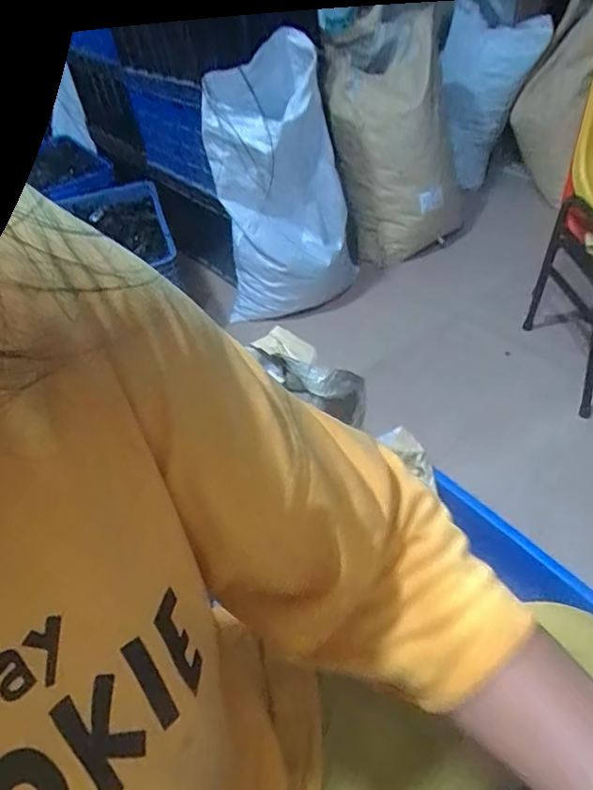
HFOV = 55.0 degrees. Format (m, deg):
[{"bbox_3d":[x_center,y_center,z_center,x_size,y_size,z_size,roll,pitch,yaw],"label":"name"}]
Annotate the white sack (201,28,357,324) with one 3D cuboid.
[{"bbox_3d":[-0.037,-0.554,1.500,0.326,0.548,0.422,-5,42,4],"label":"white sack"}]

